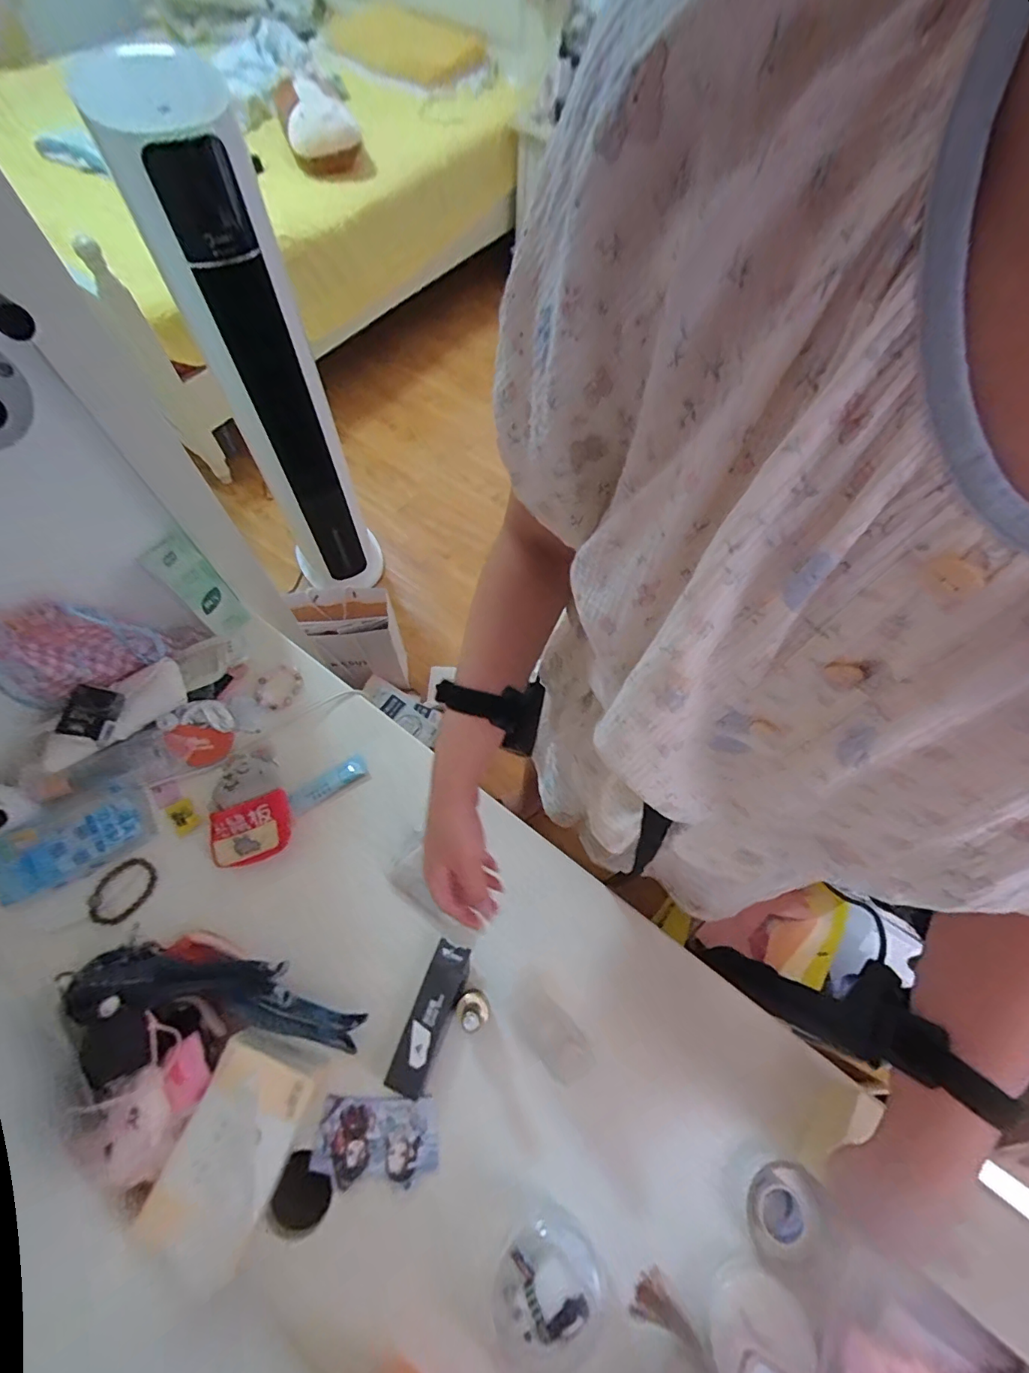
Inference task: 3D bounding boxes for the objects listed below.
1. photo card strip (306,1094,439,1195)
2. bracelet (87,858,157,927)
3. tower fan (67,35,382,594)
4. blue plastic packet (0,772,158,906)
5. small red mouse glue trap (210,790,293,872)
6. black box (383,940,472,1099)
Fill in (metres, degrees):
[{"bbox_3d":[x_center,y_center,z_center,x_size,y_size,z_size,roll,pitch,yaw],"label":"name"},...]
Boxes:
[{"bbox_3d":[-0.136,0.449,0.497,0.117,0.005,0.066,1,60,0],"label":"photo card strip"},{"bbox_3d":[-0.452,0.235,0.576,0.052,0.010,0.075,39,70,15],"label":"bracelet"},{"bbox_3d":[-0.547,-0.597,1.237,0.234,1.185,0.256,-24,68,-13],"label":"tower fan"},{"bbox_3d":[-0.506,0.177,0.576,0.158,0.032,0.085,-33,70,-16],"label":"blue plastic packet"},{"bbox_3d":[-0.307,0.169,0.582,0.097,0.016,0.071,-21,88,0],"label":"small red mouse glue trap"},{"bbox_3d":[-0.088,0.347,0.531,0.040,0.027,0.137,20,66,7],"label":"black box"}]

